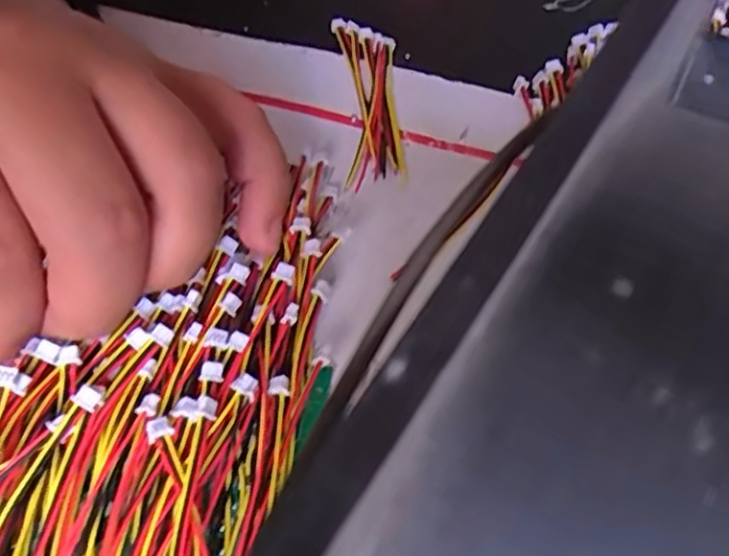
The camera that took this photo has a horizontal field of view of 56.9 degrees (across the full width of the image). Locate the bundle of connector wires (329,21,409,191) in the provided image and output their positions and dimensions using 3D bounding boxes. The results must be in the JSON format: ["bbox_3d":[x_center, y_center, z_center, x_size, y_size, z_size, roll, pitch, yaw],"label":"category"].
[{"bbox_3d":[0.001,-0.064,0.230,0.020,0.004,0.081,-4,55,0],"label":"bundle of connector wires"}]

